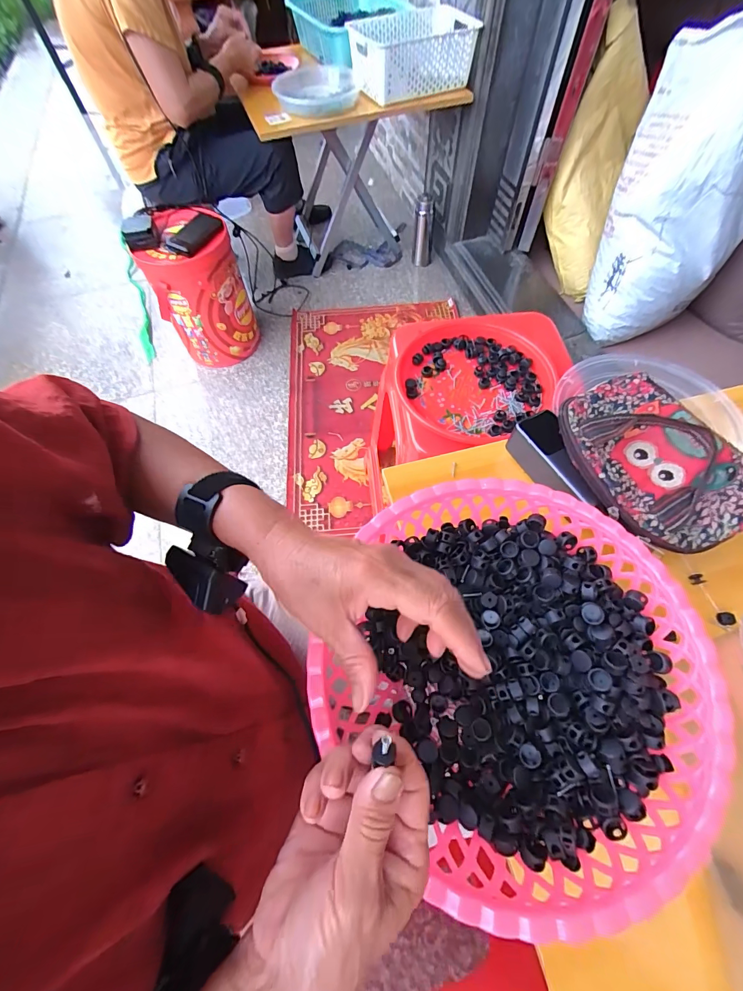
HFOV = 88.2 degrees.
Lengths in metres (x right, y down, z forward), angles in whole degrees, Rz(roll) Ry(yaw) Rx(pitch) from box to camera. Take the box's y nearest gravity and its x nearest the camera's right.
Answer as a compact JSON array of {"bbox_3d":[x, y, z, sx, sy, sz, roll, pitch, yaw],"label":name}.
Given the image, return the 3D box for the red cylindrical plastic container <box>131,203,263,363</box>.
[{"bbox_3d":[-0.494,-0.585,1.142,0.236,0.364,0.229,-1,63,1],"label":"red cylindrical plastic container"}]

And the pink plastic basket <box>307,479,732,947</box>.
[{"bbox_3d":[0.109,0.145,0.340,0.288,0.105,0.294,-1,63,1],"label":"pink plastic basket"}]

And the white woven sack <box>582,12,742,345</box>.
[{"bbox_3d":[0.843,-0.811,1.045,0.283,0.605,0.360,6,63,5],"label":"white woven sack"}]

